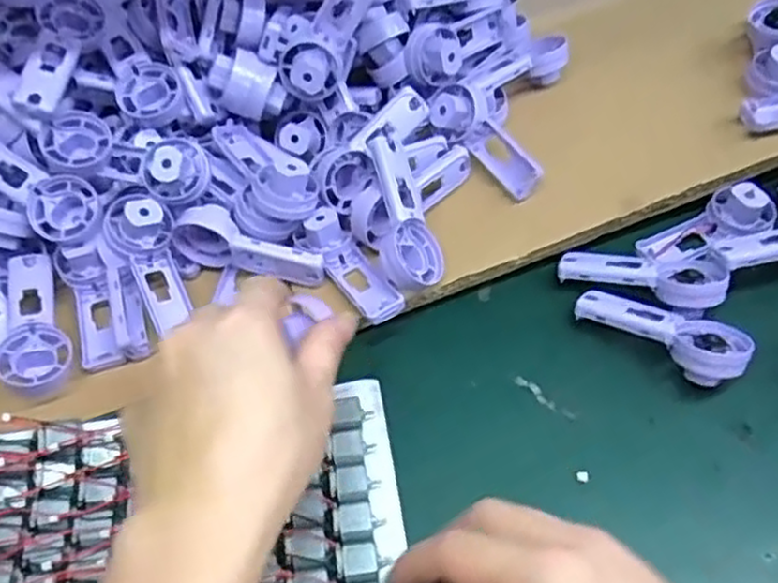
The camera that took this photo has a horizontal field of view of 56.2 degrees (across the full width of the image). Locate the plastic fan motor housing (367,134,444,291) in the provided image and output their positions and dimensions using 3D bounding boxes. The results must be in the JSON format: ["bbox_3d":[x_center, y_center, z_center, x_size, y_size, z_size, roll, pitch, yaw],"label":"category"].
[{"bbox_3d":[0.007,-0.049,0.432,0.039,0.018,0.095,-5,79,-38],"label":"plastic fan motor housing"}]

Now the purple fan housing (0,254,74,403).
[{"bbox_3d":[-0.208,0.021,0.424,0.038,0.018,0.093,-23,54,-10],"label":"purple fan housing"}]

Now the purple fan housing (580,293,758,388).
[{"bbox_3d":[0.153,0.021,0.409,0.091,0.026,0.037,26,61,24],"label":"purple fan housing"}]

